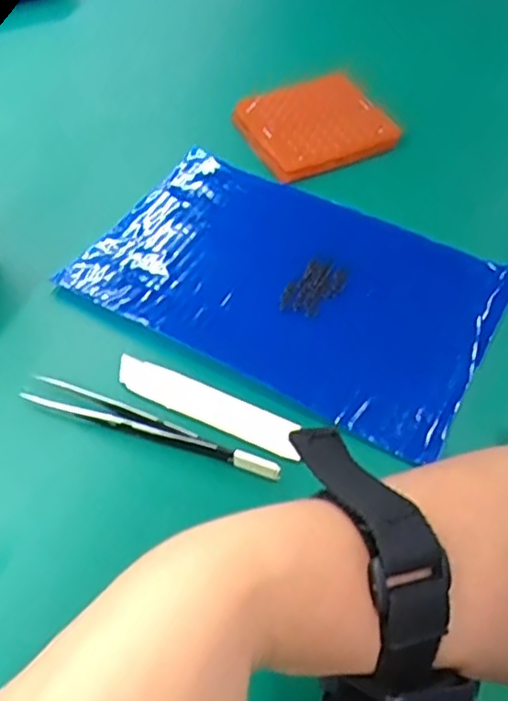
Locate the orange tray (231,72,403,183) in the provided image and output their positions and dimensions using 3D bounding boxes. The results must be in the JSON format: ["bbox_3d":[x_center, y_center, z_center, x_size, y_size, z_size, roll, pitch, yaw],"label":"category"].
[{"bbox_3d":[0.044,-0.158,0.456,0.090,0.016,0.081,-19,55,-16],"label":"orange tray"}]

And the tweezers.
[{"bbox_3d":[-0.049,0.037,0.309,0.127,0.012,0.013,19,54,12],"label":"tweezers"}]

